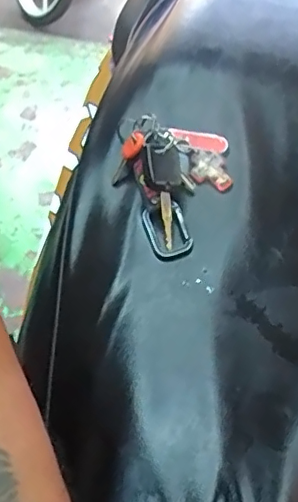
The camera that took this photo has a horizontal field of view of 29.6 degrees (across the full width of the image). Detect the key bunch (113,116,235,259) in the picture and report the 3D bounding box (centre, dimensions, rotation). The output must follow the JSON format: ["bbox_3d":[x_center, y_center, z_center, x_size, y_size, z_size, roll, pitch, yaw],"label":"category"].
[{"bbox_3d":[0.018,-0.060,0.487,0.100,0.048,0.129,4,52,2],"label":"key bunch"}]

